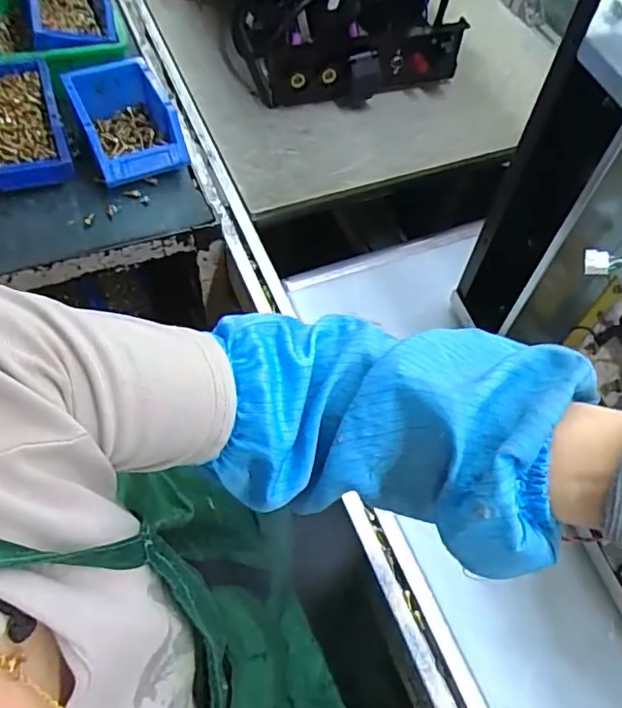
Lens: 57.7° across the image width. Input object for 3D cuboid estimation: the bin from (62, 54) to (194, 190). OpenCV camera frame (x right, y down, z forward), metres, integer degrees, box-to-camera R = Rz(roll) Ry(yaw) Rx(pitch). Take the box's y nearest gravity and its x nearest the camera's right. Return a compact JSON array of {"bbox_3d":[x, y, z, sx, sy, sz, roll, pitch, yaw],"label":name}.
[{"bbox_3d":[-0.229,-0.289,0.701,0.108,0.061,0.147,-22,63,-17],"label":"bin"}]

